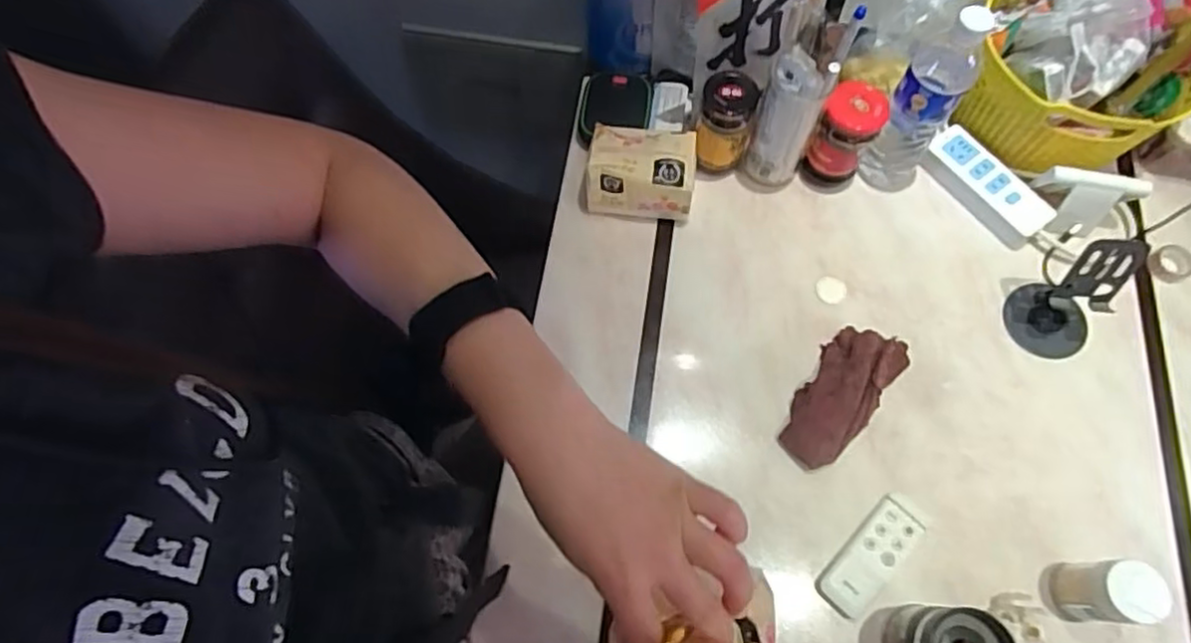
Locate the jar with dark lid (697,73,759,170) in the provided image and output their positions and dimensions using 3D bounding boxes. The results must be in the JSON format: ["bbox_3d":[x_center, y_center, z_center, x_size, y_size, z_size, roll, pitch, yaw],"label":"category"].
[{"bbox_3d":[0.148,-0.227,0.783,0.064,0.125,0.061,0,68,0],"label":"jar with dark lid"}]

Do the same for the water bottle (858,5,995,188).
[{"bbox_3d":[0.347,-0.227,0.727,0.069,0.229,0.079,35,72,14],"label":"water bottle"}]

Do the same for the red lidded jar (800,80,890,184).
[{"bbox_3d":[0.284,-0.208,0.773,0.064,0.124,0.058,30,71,12],"label":"red lidded jar"}]

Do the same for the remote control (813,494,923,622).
[{"bbox_3d":[0.266,0.224,0.647,0.048,0.009,0.123,42,74,16],"label":"remote control"}]

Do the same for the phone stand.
[{"bbox_3d":[0.498,-0.024,0.692,0.084,0.127,0.086,0,68,1],"label":"phone stand"}]

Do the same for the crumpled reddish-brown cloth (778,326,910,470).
[{"bbox_3d":[0.260,0.069,0.702,0.077,0.039,0.179,39,73,15],"label":"crumpled reddish-brown cloth"}]

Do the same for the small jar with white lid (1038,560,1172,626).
[{"bbox_3d":[0.451,0.237,0.599,0.050,0.094,0.061,3,68,2],"label":"small jar with white lid"}]

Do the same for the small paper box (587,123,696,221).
[{"bbox_3d":[0.054,-0.175,0.792,0.123,0.079,0.092,7,68,3],"label":"small paper box"}]

